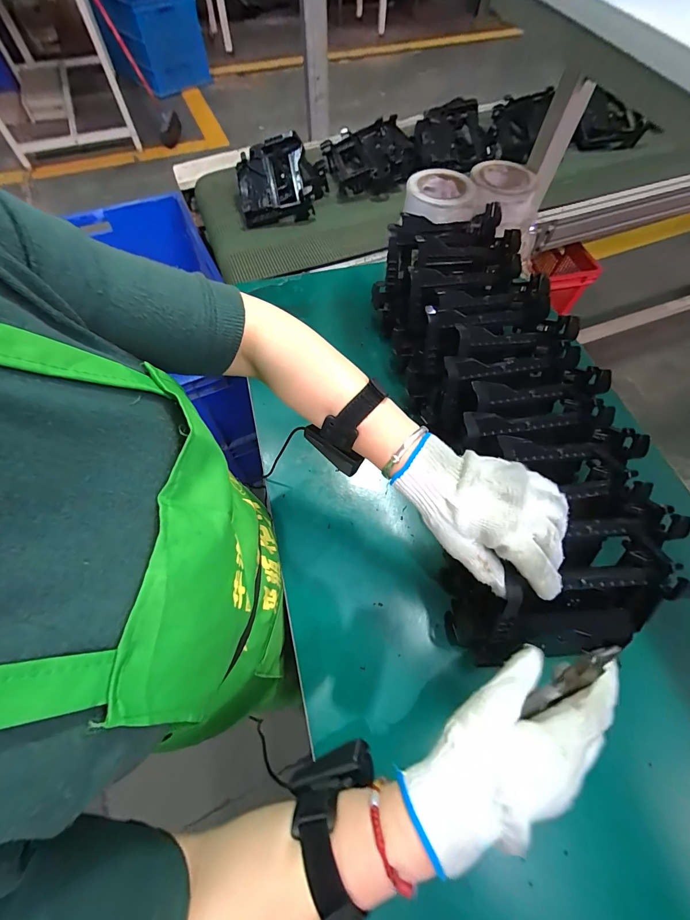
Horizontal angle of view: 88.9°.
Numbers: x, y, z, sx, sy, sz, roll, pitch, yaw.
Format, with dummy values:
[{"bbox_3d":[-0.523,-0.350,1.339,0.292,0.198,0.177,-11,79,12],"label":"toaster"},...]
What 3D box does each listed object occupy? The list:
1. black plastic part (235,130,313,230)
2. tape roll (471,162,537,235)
[{"bbox_3d":[-0.165,-0.643,0.818,0.167,0.112,0.170,-10,64,-6],"label":"black plastic part"},{"bbox_3d":[0.279,-0.471,0.633,0.122,0.065,0.123,0,63,-1],"label":"tape roll"}]

